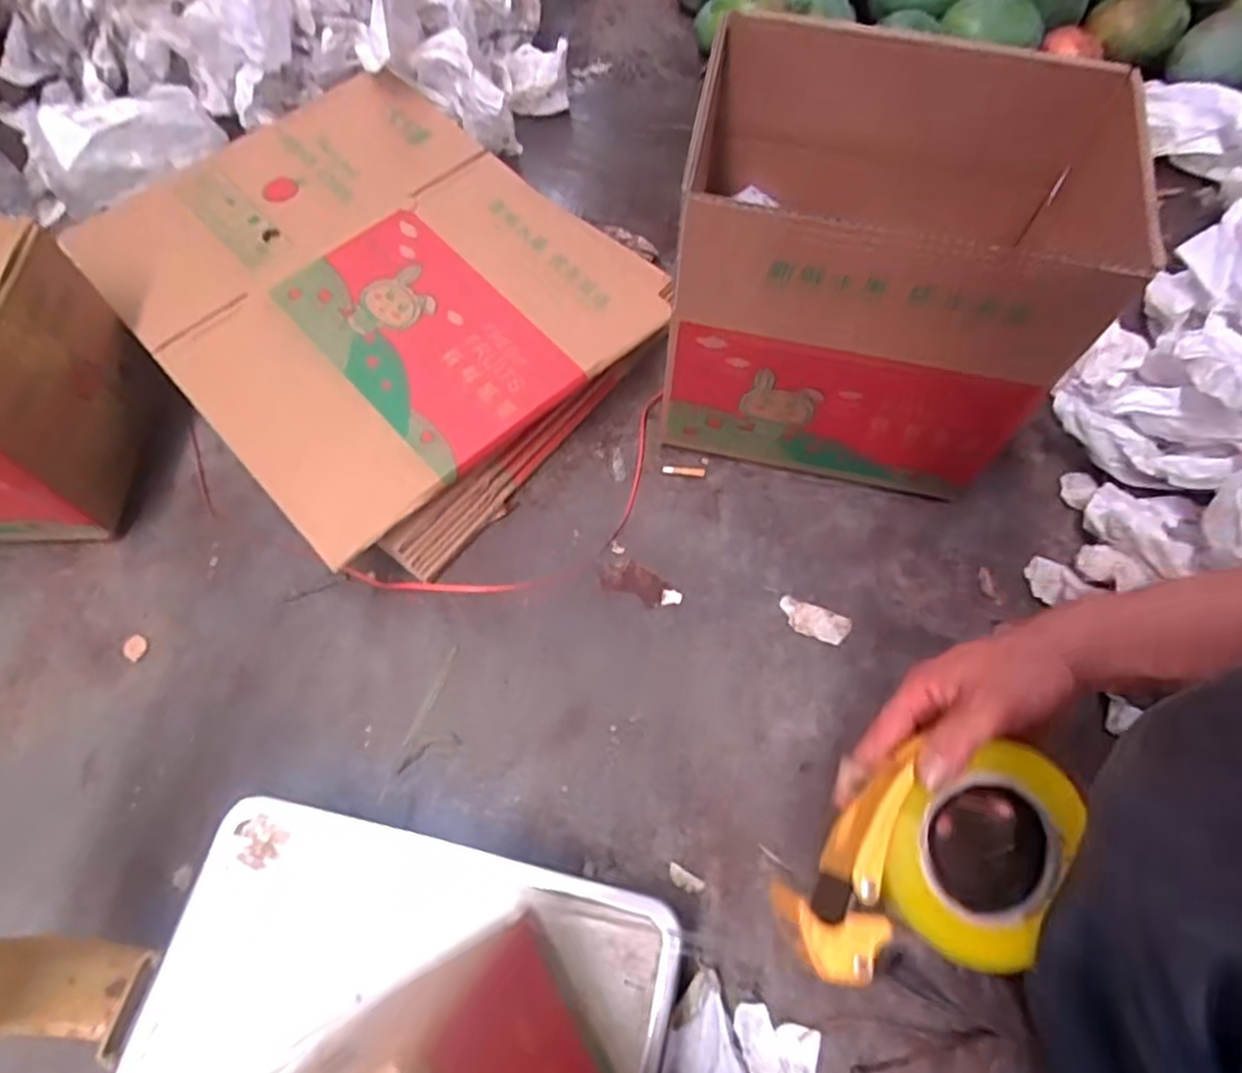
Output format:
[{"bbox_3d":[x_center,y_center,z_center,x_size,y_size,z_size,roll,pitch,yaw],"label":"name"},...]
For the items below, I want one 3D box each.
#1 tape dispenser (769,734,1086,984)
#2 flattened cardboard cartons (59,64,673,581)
[{"bbox_3d":[0.177,0.191,0.435,0.166,0.056,0.112,-1,65,-3],"label":"tape dispenser"},{"bbox_3d":[-0.250,-0.257,0.780,0.434,0.104,0.533,-41,73,-16],"label":"flattened cardboard cartons"}]

